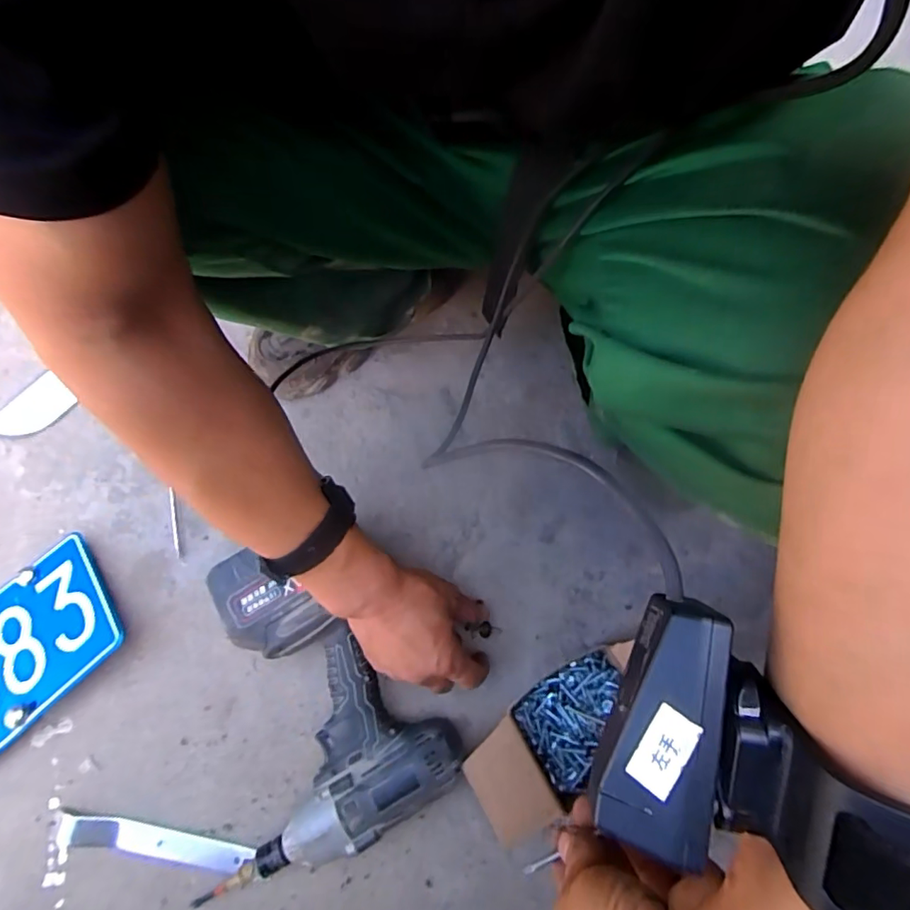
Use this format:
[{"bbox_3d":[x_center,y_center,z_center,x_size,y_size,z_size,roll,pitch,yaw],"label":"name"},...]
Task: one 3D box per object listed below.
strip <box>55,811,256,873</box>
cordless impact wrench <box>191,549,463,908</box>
[{"bbox_3d":[-0.262,0.332,0.440,0.175,0.015,0.035,3,72,3],"label":"strip"},{"bbox_3d":[-0.154,0.238,0.436,0.259,0.077,0.211,42,78,14],"label":"cordless impact wrench"}]

